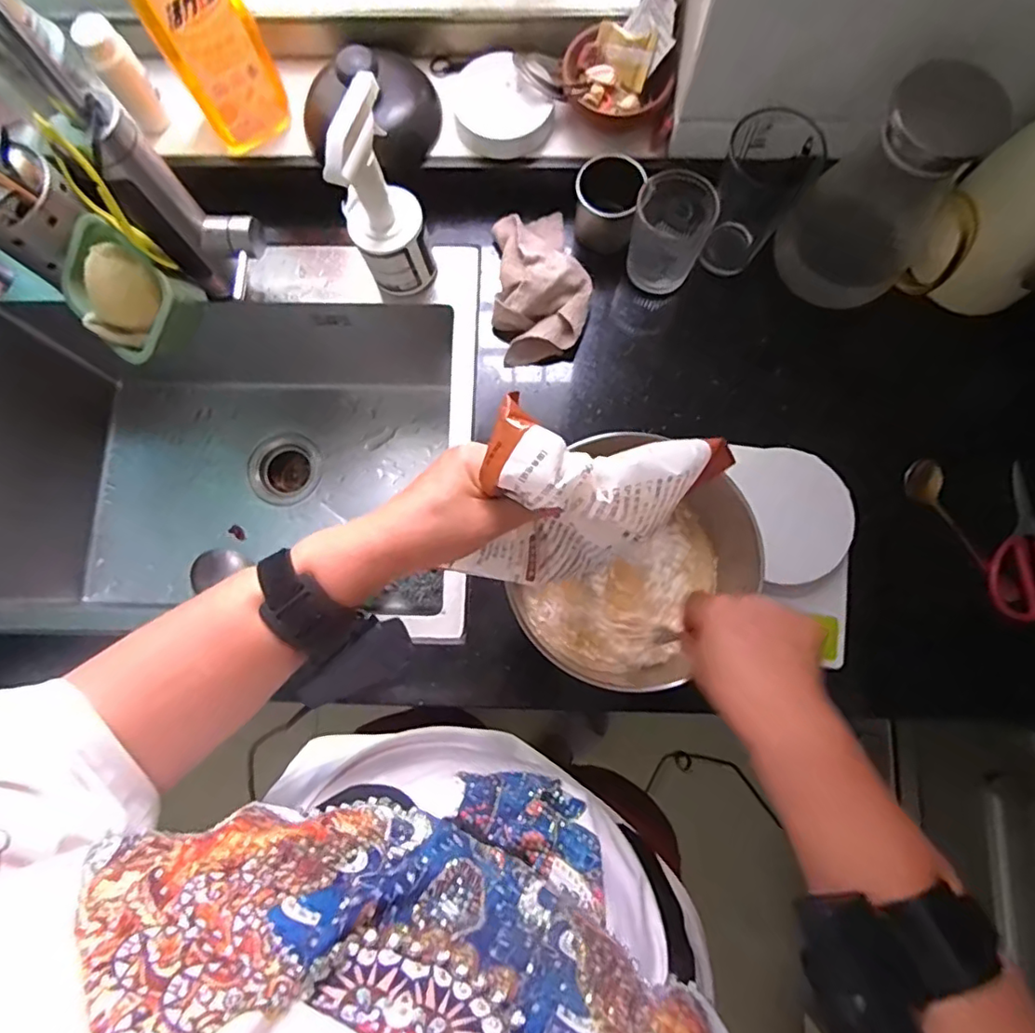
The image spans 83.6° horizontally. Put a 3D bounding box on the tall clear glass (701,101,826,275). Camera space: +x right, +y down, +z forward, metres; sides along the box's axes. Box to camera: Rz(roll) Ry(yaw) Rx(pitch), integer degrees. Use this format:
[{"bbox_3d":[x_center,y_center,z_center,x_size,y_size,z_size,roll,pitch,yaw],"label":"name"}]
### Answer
[{"bbox_3d":[0.244,-0.327,0.595,0.079,0.137,0.079,4,79,2],"label":"tall clear glass"}]

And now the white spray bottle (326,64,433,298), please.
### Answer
[{"bbox_3d":[-0.135,-0.305,0.566,0.070,0.180,0.083,-19,79,-2],"label":"white spray bottle"}]

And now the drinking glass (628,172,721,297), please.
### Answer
[{"bbox_3d":[0.161,-0.300,0.615,0.075,0.107,0.071,0,79,1],"label":"drinking glass"}]

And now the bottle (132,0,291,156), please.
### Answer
[{"bbox_3d":[-0.296,-0.467,0.504,0.087,0.270,0.070,-30,80,-4],"label":"bottle"}]

